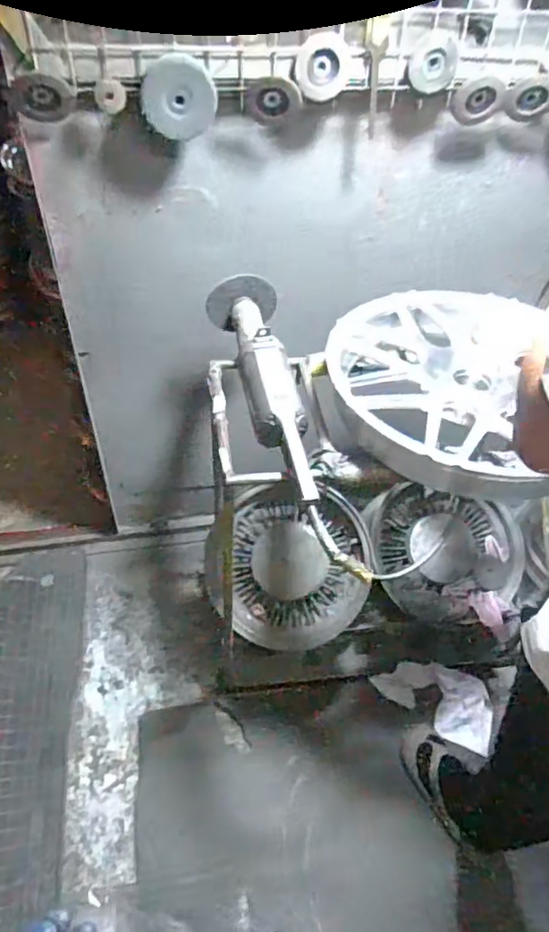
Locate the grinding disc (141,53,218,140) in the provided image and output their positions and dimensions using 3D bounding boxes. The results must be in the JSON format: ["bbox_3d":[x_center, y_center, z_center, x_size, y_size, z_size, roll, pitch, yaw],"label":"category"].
[{"bbox_3d":[-0.155,-0.595,0.952,0.121,0.117,0.022,-16,48,-19],"label":"grinding disc"}]

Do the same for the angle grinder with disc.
[{"bbox_3d":[-0.021,-0.154,1.029,0.137,0.109,0.515,-5,45,-9],"label":"angle grinder with disc"}]

